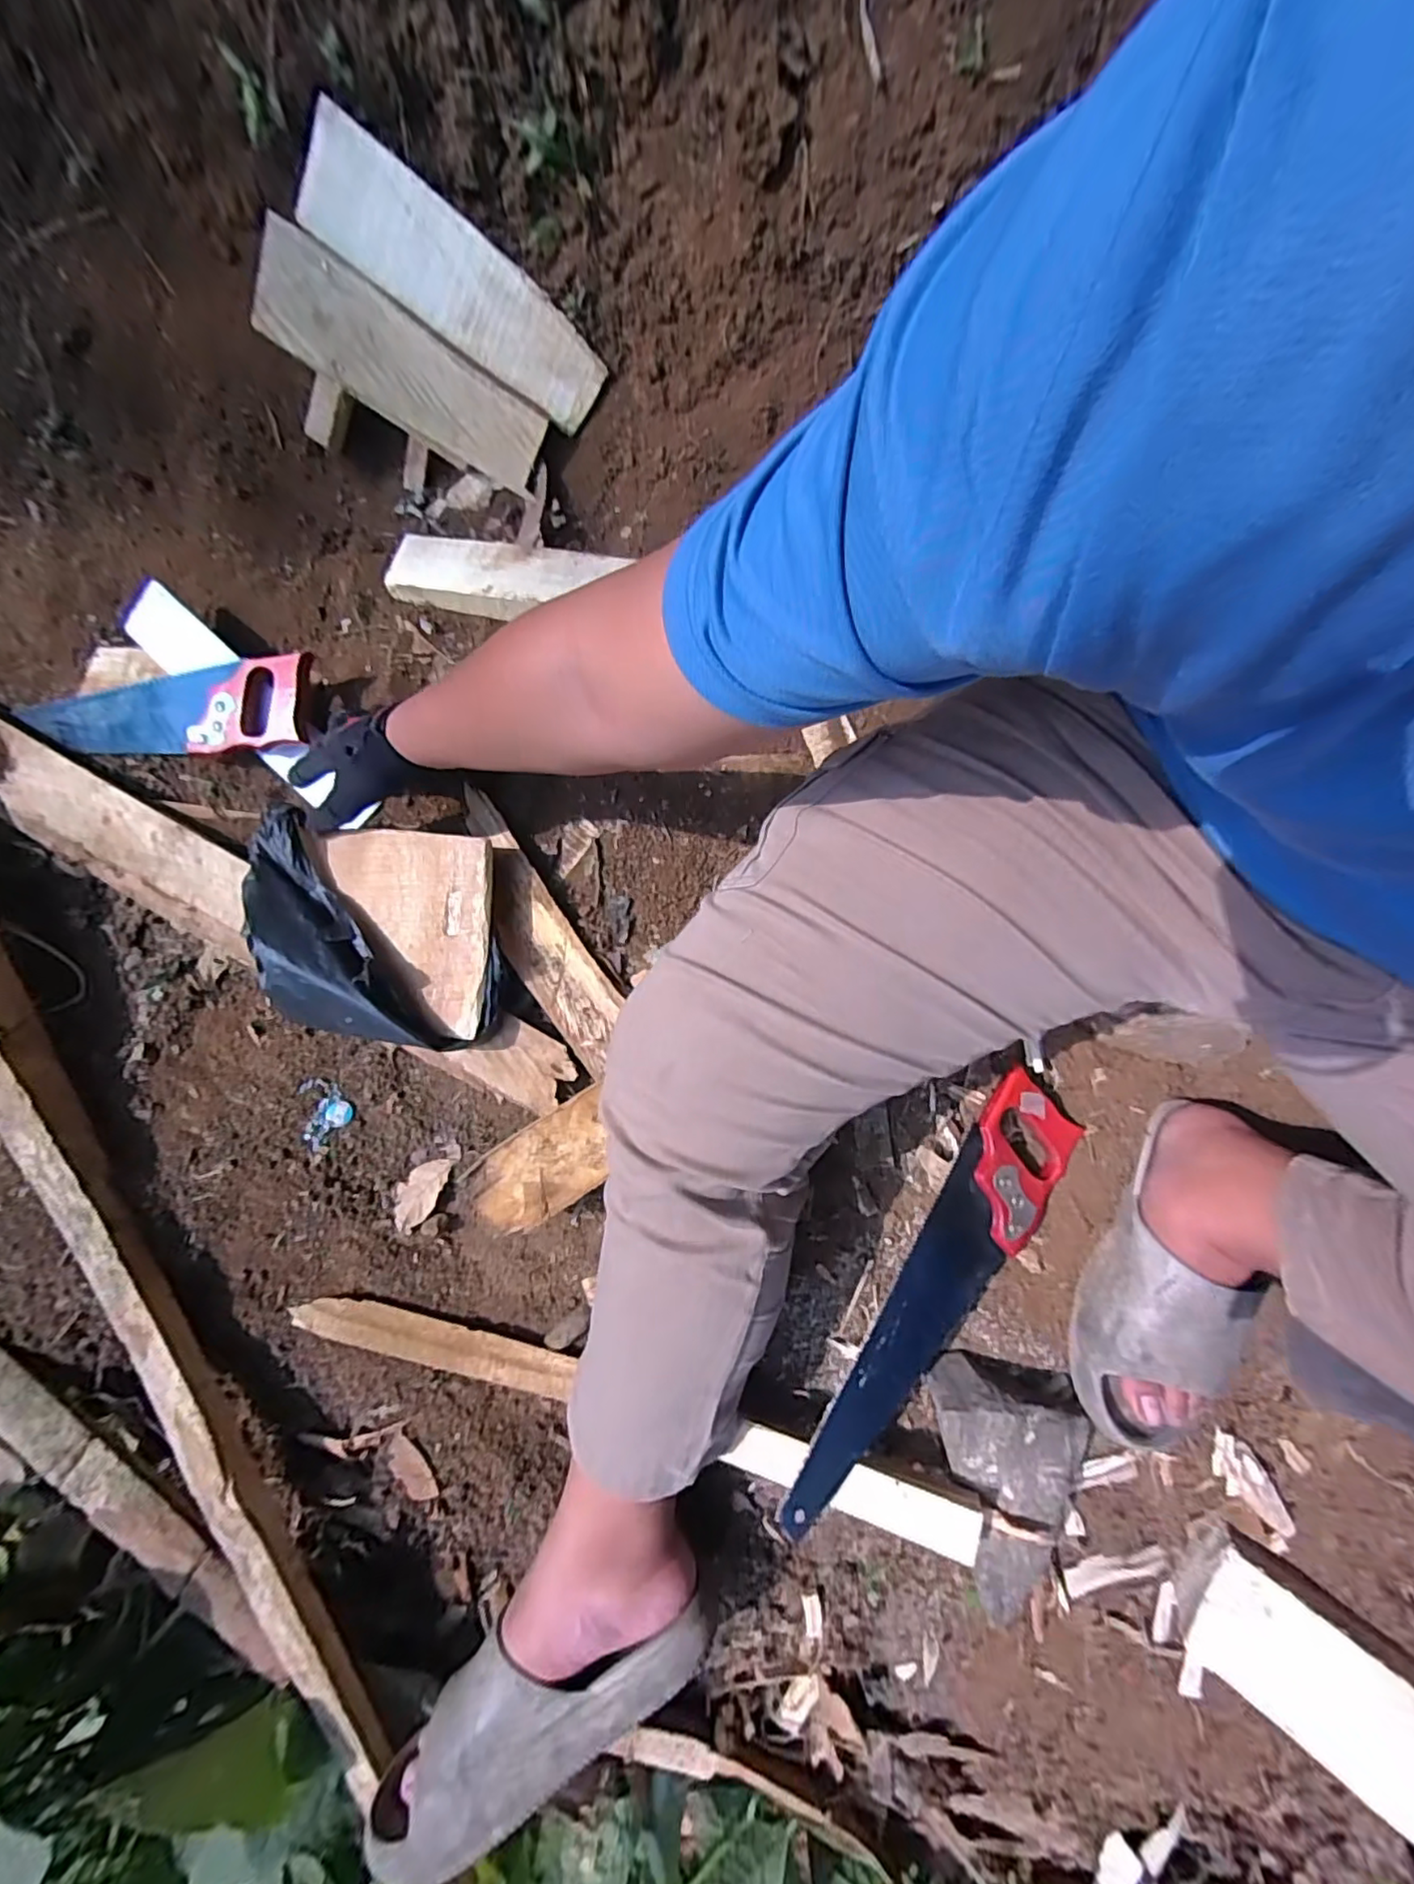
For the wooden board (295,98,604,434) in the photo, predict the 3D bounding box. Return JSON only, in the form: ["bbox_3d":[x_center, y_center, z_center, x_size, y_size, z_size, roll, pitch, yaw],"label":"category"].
[{"bbox_3d":[-0.241,-0.642,0.604,0.304,0.018,0.088,31,97,-12],"label":"wooden board"}]

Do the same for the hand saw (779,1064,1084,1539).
[{"bbox_3d":[0.201,0.312,0.545,0.089,0.025,0.406,32,83,-7],"label":"hand saw"}]

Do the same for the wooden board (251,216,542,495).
[{"bbox_3d":[-0.298,-0.567,0.618,0.275,0.021,0.090,30,102,-16],"label":"wooden board"}]

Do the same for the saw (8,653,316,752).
[{"bbox_3d":[-0.579,-0.241,0.665,0.353,0.028,0.087,-1,90,12],"label":"saw"}]

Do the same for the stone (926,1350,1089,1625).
[{"bbox_3d":[0.252,0.454,0.521,0.119,0.066,0.175,3,73,2],"label":"stone"}]

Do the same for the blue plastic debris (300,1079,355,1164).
[{"bbox_3d":[-0.370,0.170,0.605,0.050,0.004,0.076,-13,73,-3],"label":"blue plastic debris"}]

